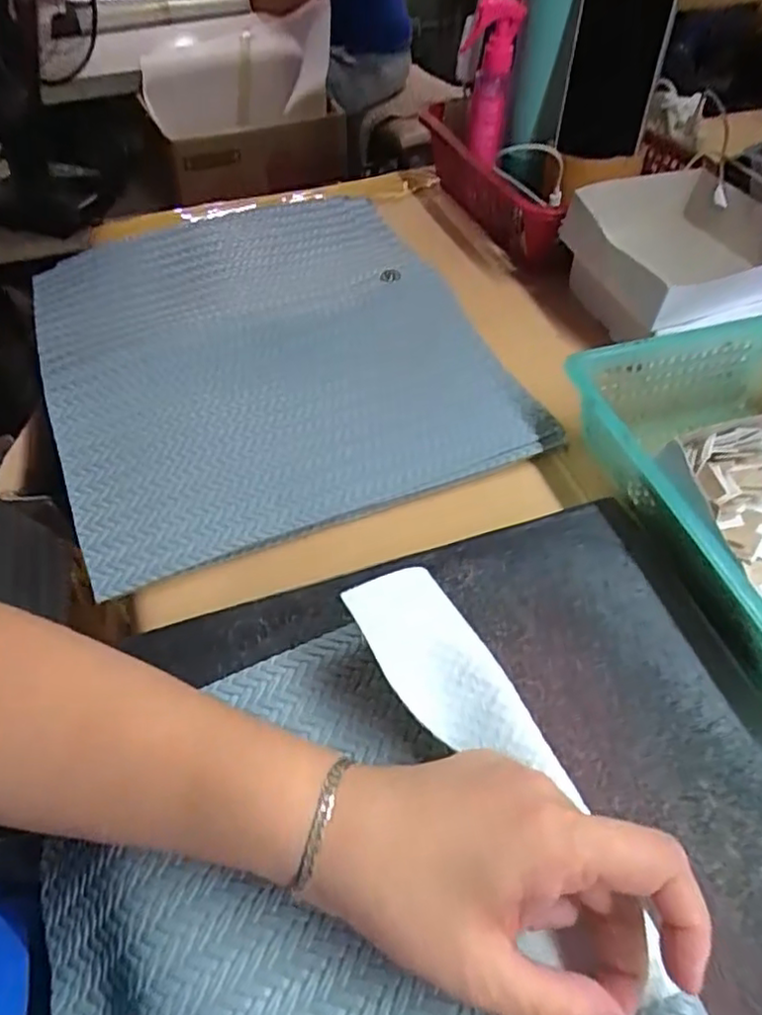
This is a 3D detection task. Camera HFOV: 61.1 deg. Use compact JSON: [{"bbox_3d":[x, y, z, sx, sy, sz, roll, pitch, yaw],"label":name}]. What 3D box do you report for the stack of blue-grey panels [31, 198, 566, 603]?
[{"bbox_3d":[-0.098,-0.135,0.509,0.307,0.030,0.390,-19,52,-13],"label":"stack of blue-grey panels"}]

